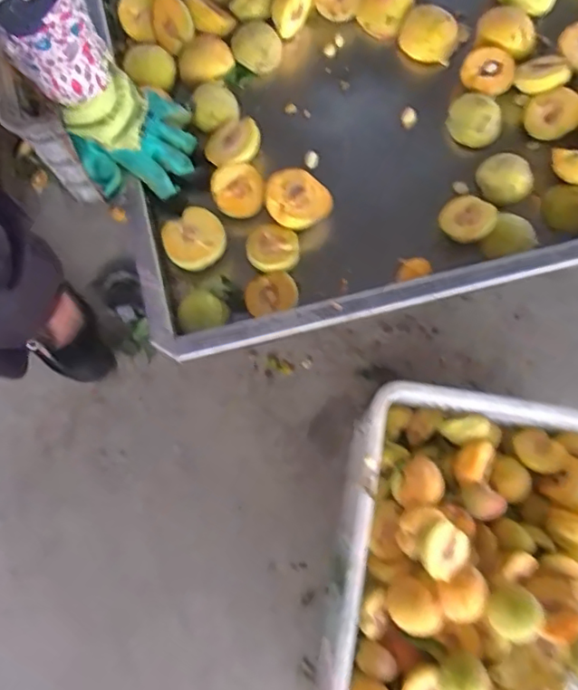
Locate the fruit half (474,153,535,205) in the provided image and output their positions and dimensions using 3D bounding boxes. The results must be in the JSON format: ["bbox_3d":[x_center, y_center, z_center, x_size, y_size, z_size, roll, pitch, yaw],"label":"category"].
[{"bbox_3d":[0.236,-0.183,0.632,0.061,0.028,0.052,41,83,9],"label":"fruit half"}]

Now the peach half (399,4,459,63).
[{"bbox_3d":[0.162,-0.361,0.666,0.063,0.043,0.047,16,80,5],"label":"peach half"}]

